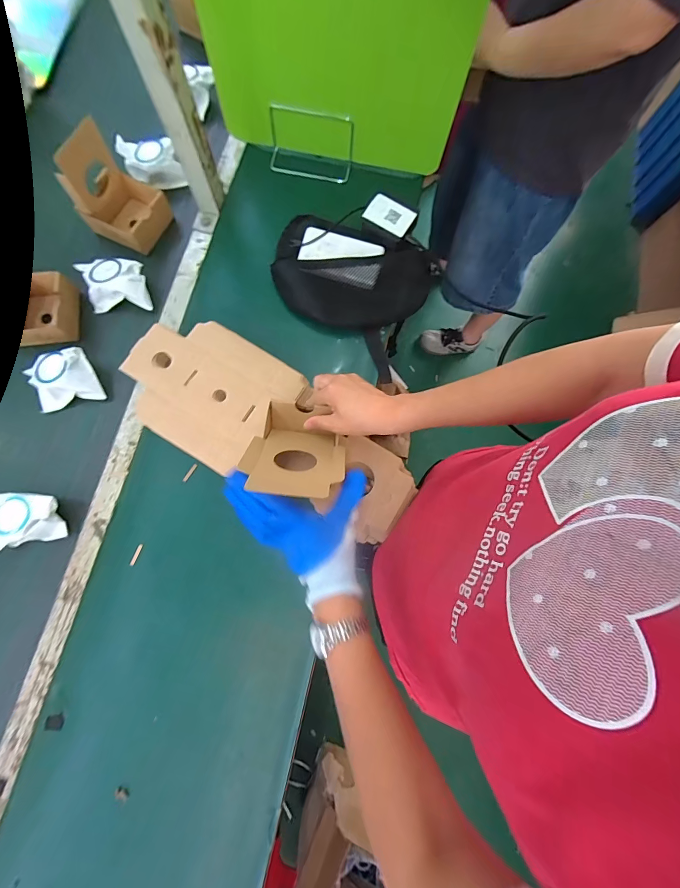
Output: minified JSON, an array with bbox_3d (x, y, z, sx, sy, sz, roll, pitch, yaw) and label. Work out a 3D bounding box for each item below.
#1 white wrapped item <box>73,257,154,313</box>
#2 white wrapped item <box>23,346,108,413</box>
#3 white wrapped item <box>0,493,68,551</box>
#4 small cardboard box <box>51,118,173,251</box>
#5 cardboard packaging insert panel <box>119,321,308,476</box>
[{"bbox_3d":[-0.386,-0.276,0.592,0.109,0.045,0.077,-2,78,-2],"label":"white wrapped item"},{"bbox_3d":[-0.444,-0.104,0.554,0.099,0.053,0.079,-16,79,-4],"label":"white wrapped item"},{"bbox_3d":[-0.468,0.109,0.505,0.102,0.042,0.077,-13,79,-4],"label":"white wrapped item"},{"bbox_3d":[-0.371,-0.421,0.575,0.101,0.144,0.119,36,78,5],"label":"small cardboard box"},{"bbox_3d":[-0.206,-0.089,0.526,0.249,0.010,0.190,31,79,5],"label":"cardboard packaging insert panel"}]

